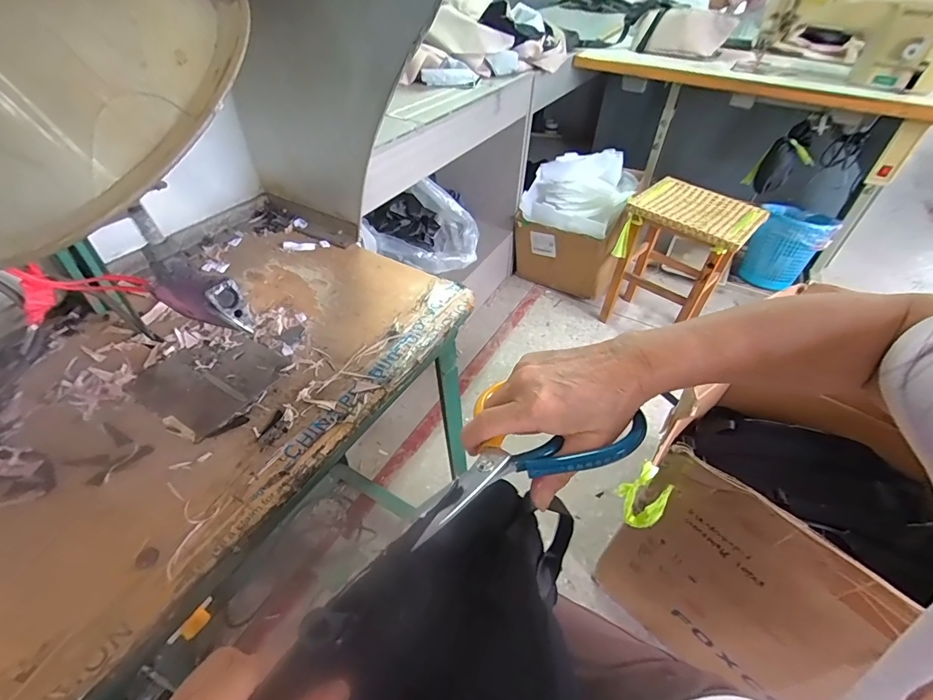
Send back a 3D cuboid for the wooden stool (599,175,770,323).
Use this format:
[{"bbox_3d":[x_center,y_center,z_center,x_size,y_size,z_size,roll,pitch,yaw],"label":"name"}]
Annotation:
[{"bbox_3d":[0.695,-0.267,1.489,0.344,0.488,0.307,31,50,26],"label":"wooden stool"}]

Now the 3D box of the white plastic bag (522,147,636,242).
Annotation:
[{"bbox_3d":[0.425,-0.614,1.644,0.371,0.151,0.410,23,47,20],"label":"white plastic bag"}]

